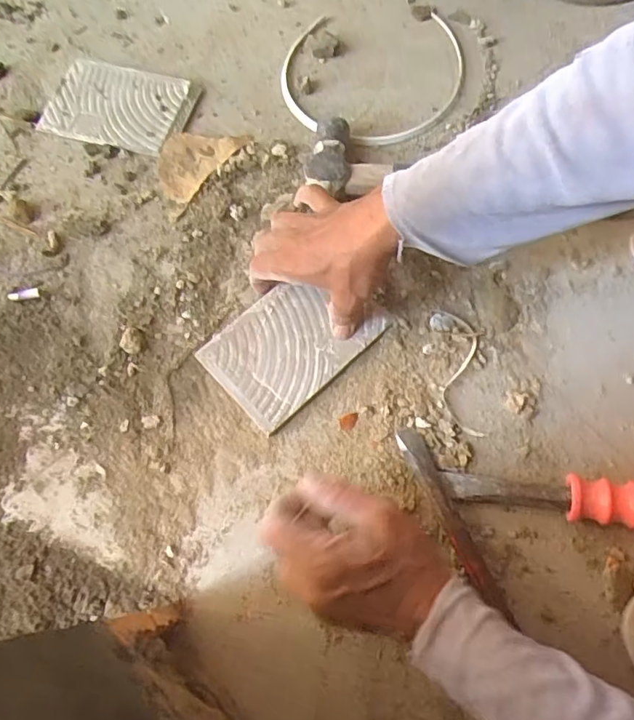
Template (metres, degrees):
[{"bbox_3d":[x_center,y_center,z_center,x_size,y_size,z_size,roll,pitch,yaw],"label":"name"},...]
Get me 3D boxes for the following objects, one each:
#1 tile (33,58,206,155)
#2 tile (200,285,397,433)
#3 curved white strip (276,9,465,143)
[{"bbox_3d":[-0.202,-0.261,0.562,0.143,0.015,0.091,15,72,7],"label":"tile"},{"bbox_3d":[-0.021,-0.016,0.476,0.138,0.006,0.098,-42,74,-11],"label":"tile"},{"bbox_3d":[0.058,-0.297,0.572,0.190,0.014,0.171,-1,71,2],"label":"curved white strip"}]

